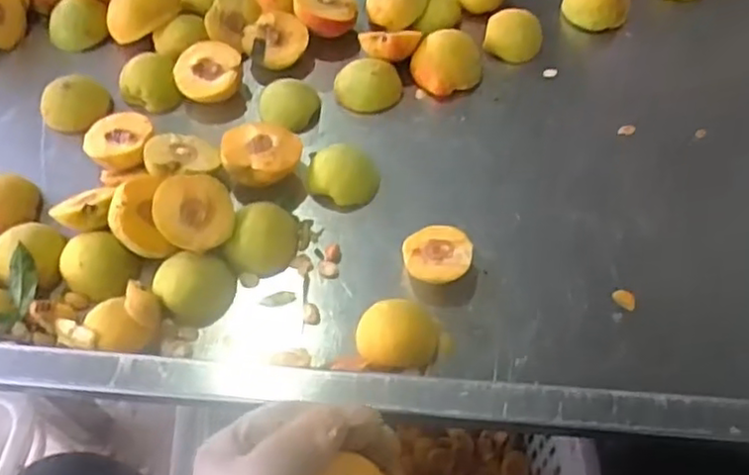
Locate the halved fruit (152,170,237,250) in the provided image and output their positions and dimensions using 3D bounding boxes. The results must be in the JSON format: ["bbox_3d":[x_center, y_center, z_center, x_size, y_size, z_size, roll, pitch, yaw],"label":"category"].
[{"bbox_3d":[-0.137,-0.017,0.508,0.056,0.023,0.061,-2,68,-24],"label":"halved fruit"}]

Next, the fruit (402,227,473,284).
[{"bbox_3d":[0.048,0.018,0.507,0.049,0.027,0.046,-1,56,1],"label":"fruit"}]

